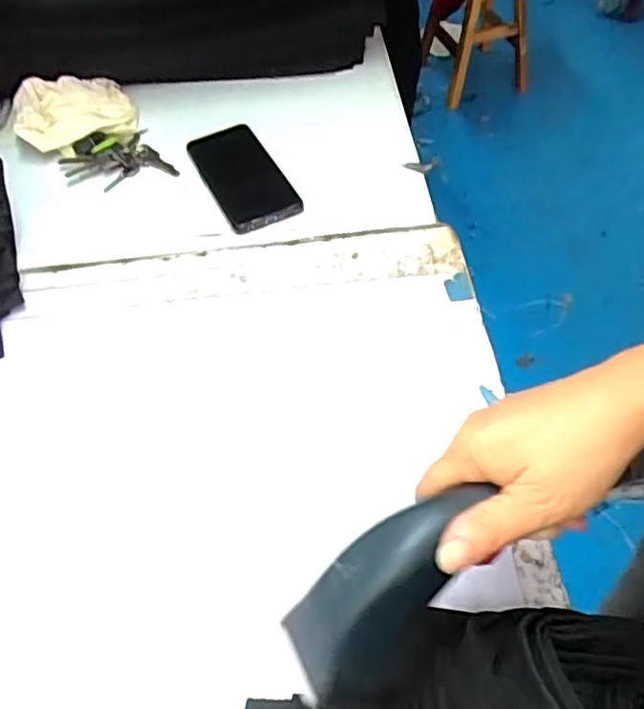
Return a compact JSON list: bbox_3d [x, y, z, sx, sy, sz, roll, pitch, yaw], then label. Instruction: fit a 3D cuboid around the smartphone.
[{"bbox_3d":[-0.088,-0.194,0.656,0.076,0.011,0.167,-24,56,-12],"label":"smartphone"}]

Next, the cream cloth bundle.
[{"bbox_3d":[-0.287,-0.280,0.719,0.133,0.041,0.106,-22,56,-11],"label":"cream cloth bundle"}]

